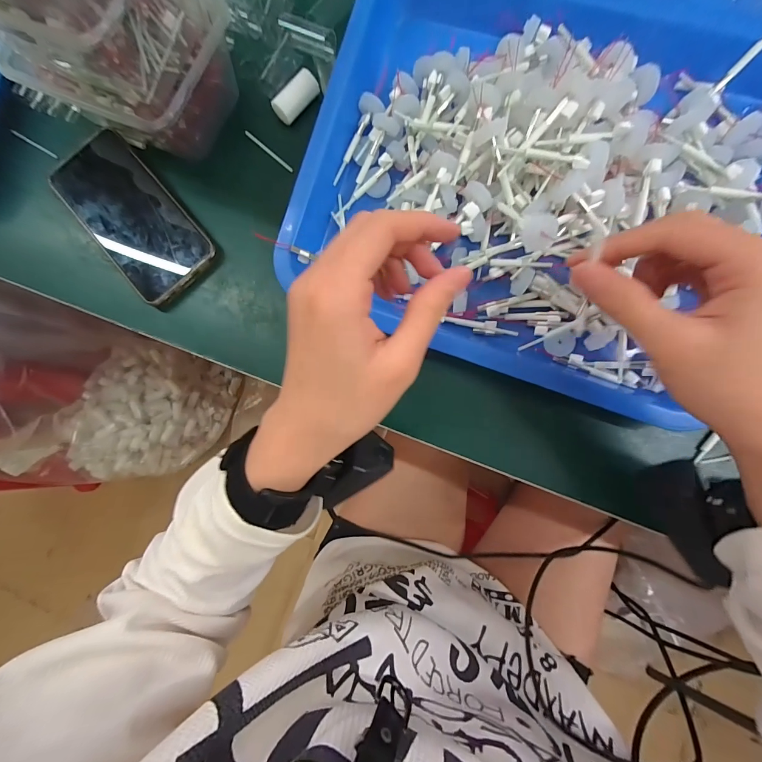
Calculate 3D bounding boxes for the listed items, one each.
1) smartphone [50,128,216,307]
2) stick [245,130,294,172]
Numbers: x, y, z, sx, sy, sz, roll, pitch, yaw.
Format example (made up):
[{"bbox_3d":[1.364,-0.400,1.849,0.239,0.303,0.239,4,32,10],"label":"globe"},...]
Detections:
[{"bbox_3d":[-0.221,-0.148,0.320,0.075,0.015,0.164,-42,81,1],"label":"smartphone"},{"bbox_3d":[-0.100,-0.205,0.323,0.059,0.004,0.004,42,90,9],"label":"stick"}]

